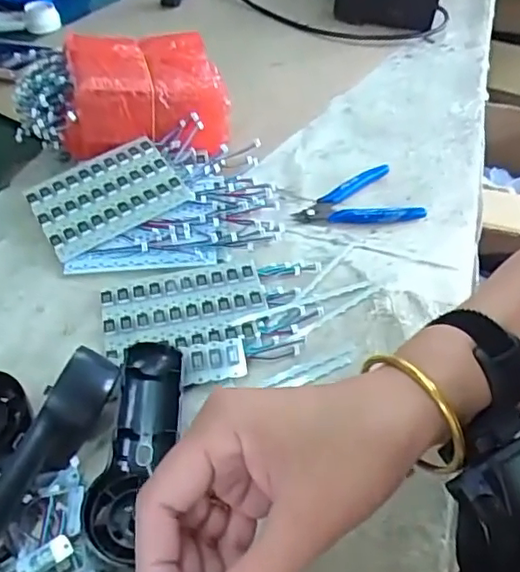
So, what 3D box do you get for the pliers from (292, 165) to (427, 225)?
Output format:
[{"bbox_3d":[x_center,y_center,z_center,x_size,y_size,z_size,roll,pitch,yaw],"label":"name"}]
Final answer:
[{"bbox_3d":[0.090,-0.076,0.569,0.113,0.014,0.074,-20,49,-18],"label":"pliers"}]

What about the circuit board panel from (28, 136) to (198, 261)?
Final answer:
[{"bbox_3d":[-0.139,-0.084,0.547,0.125,0.005,0.096,-29,58,-15],"label":"circuit board panel"}]

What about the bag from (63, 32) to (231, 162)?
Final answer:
[{"bbox_3d":[-0.117,-0.190,0.599,0.156,0.083,0.104,-12,47,-13],"label":"bag"}]

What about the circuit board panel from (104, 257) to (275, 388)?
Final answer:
[{"bbox_3d":[-0.055,0.027,0.463,0.125,0.011,0.110,-12,47,-9],"label":"circuit board panel"}]

